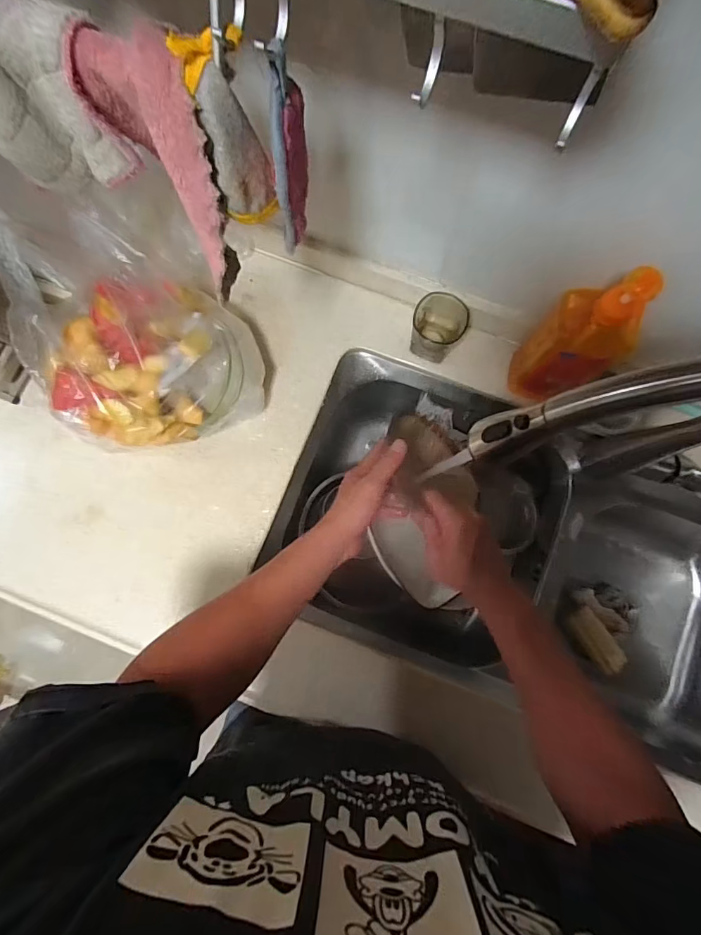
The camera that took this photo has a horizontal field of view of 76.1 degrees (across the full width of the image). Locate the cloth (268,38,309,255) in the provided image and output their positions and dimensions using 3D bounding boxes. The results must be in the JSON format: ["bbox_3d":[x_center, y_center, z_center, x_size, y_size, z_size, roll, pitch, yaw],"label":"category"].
[{"bbox_3d":[-0.043,-0.219,0.321,0.013,0.132,0.077,5,80,2],"label":"cloth"}]

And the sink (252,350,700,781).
[{"bbox_3d":[0.274,0.139,0.700,0.761,0.279,0.399,21,81,4],"label":"sink"}]

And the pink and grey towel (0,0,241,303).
[{"bbox_3d":[-0.199,-0.252,0.330,0.263,0.147,0.065,33,82,6],"label":"pink and grey towel"}]

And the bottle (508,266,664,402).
[{"bbox_3d":[0.260,-0.138,0.531,0.096,0.253,0.062,42,83,7],"label":"bottle"}]

